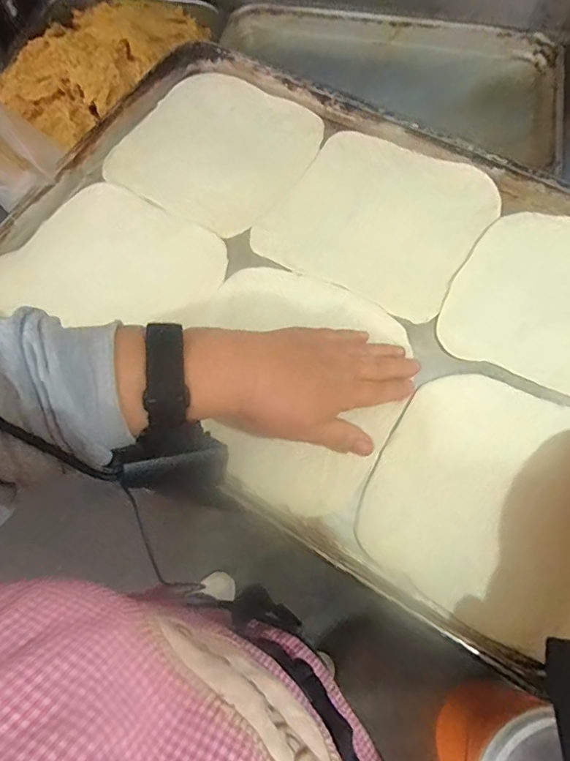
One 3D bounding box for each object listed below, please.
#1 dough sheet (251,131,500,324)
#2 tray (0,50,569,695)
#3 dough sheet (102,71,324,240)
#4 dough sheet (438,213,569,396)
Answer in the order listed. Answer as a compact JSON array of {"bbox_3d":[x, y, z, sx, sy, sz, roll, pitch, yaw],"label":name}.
[{"bbox_3d":[0.091,-0.160,0.462,0.186,0.006,0.186,31,73,13],"label":"dough sheet"},{"bbox_3d":[0.038,-0.087,0.429,0.583,0.026,0.397,30,73,13],"label":"tray"},{"bbox_3d":[-0.074,-0.250,0.501,0.190,0.007,0.191,33,74,14],"label":"dough sheet"},{"bbox_3d":[0.253,-0.070,0.422,0.186,0.009,0.177,27,74,13],"label":"dough sheet"}]

